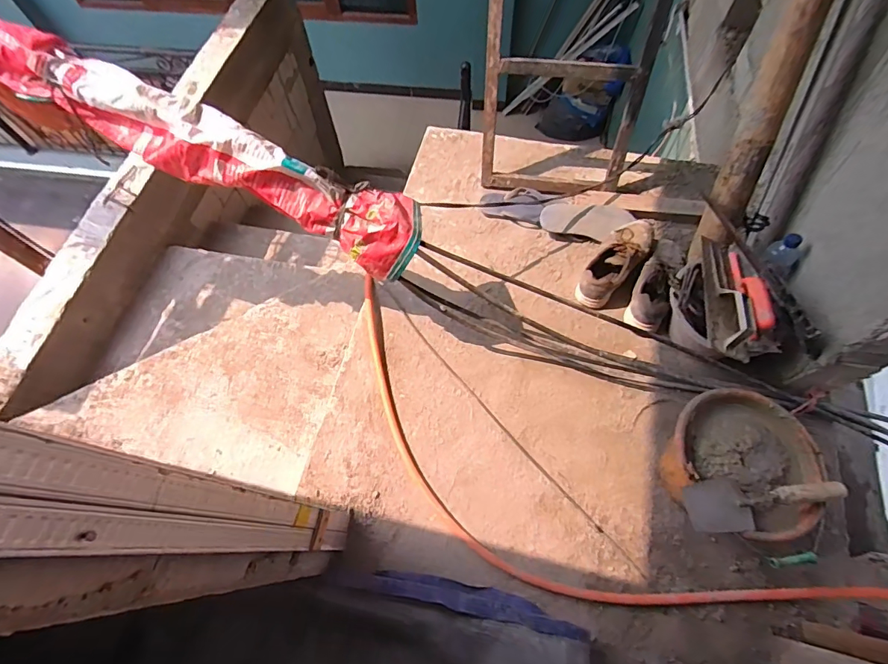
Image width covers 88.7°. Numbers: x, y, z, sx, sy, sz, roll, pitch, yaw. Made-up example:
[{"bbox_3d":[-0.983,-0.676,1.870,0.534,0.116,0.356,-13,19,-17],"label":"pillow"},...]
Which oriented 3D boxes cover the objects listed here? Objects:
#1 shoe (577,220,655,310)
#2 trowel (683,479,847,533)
[{"bbox_3d":[0.471,-0.198,1.242,0.118,0.116,0.324,33,71,15],"label":"shoe"},{"bbox_3d":[0.579,0.311,0.822,0.250,0.067,0.089,-3,65,1],"label":"trowel"}]

